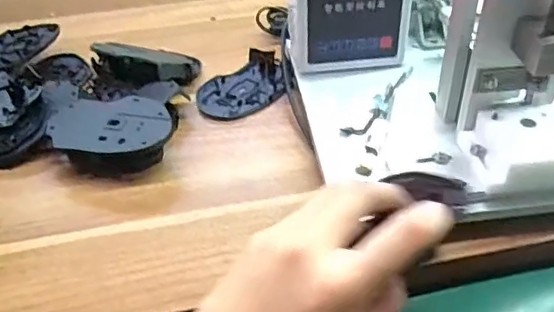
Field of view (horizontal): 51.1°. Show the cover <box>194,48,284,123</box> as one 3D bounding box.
[{"bbox_3d":[-0.031,-0.072,0.594,0.074,0.009,0.113,29,49,31],"label":"cover"}]

